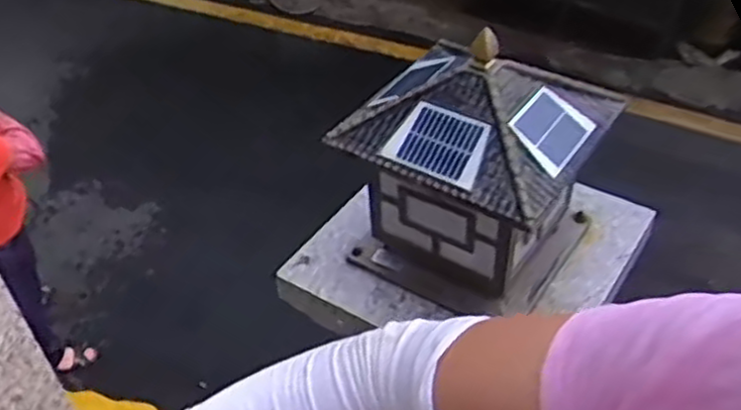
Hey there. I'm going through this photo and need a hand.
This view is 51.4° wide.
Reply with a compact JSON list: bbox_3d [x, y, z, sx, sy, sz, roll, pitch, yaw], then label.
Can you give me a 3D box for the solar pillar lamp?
[{"bbox_3d":[0.115,-0.040,0.840,0.212,0.245,0.217,26,50,28],"label":"solar pillar lamp"}]

